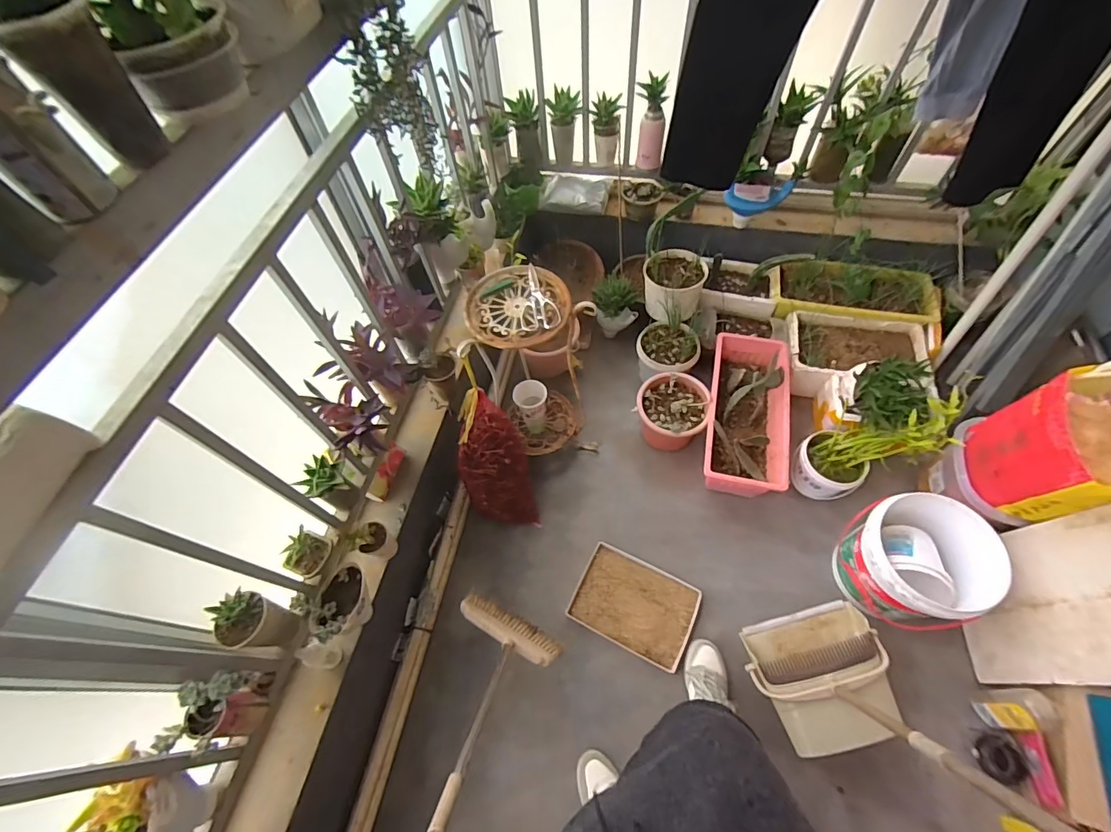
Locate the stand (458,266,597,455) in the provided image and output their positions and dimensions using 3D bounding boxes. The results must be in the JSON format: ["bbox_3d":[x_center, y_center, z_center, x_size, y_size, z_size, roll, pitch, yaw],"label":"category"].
[{"bbox_3d":[-0.081,-0.152,1.255,0.251,0.519,0.297,-18,60,-7],"label":"stand"}]

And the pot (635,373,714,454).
[{"bbox_3d":[0.342,-0.003,1.407,0.206,0.163,0.212,-2,59,3],"label":"pot"}]

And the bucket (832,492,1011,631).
[{"bbox_3d":[0.828,0.350,1.103,0.234,0.259,0.262,-11,59,-3],"label":"bucket"}]

